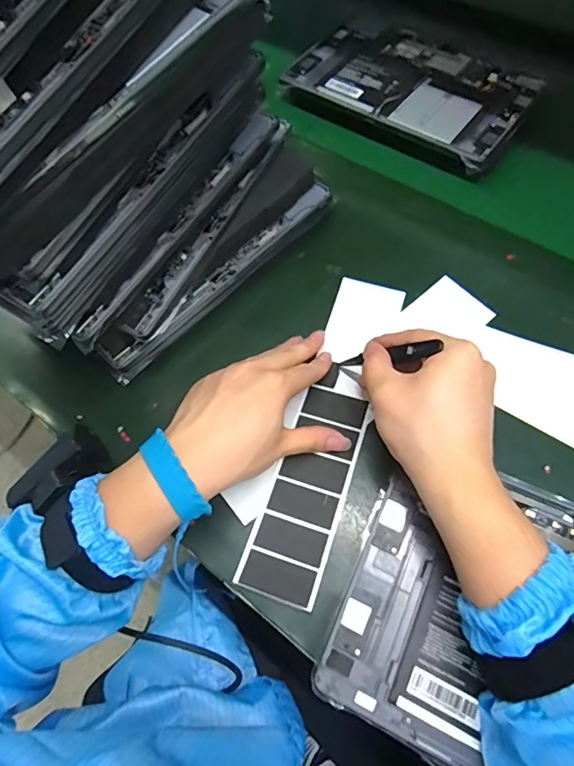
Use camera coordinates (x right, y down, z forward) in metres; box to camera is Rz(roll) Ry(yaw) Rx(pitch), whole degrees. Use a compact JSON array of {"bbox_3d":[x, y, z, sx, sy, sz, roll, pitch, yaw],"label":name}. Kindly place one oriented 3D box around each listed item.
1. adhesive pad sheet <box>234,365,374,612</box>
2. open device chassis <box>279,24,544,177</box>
[{"bbox_3d":[0.020,0.072,0.363,0.054,0.010,0.177,17,66,12],"label":"adhesive pad sheet"},{"bbox_3d":[0.134,-0.328,0.536,0.257,0.024,0.156,31,69,17],"label":"open device chassis"}]

